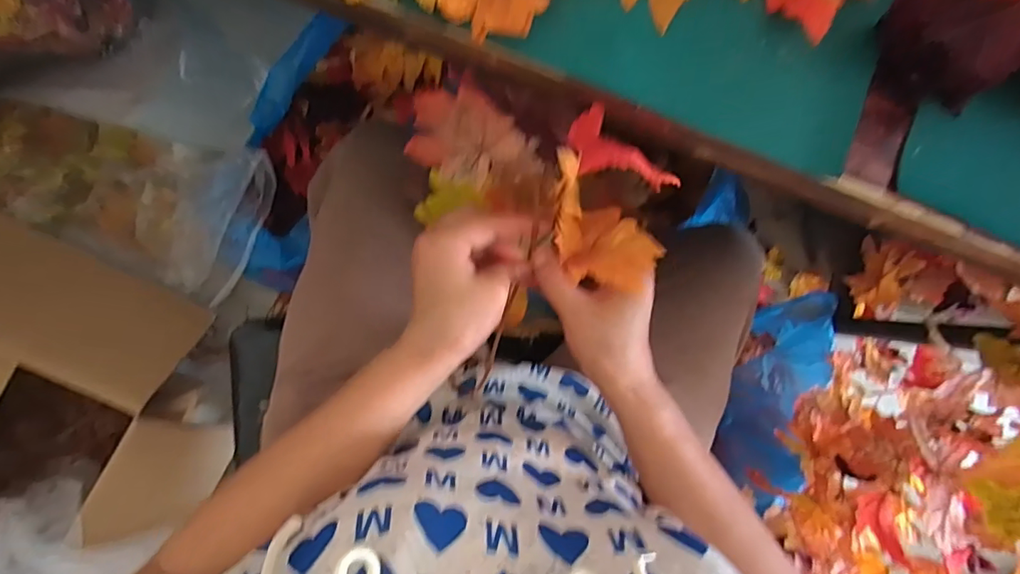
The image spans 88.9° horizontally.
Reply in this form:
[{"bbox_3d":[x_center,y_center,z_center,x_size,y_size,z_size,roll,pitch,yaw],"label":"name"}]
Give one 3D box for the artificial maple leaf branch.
[{"bbox_3d":[0.009,-0.066,0.377,0.156,0.145,0.194,-31,93,-8],"label":"artificial maple leaf branch"}]

